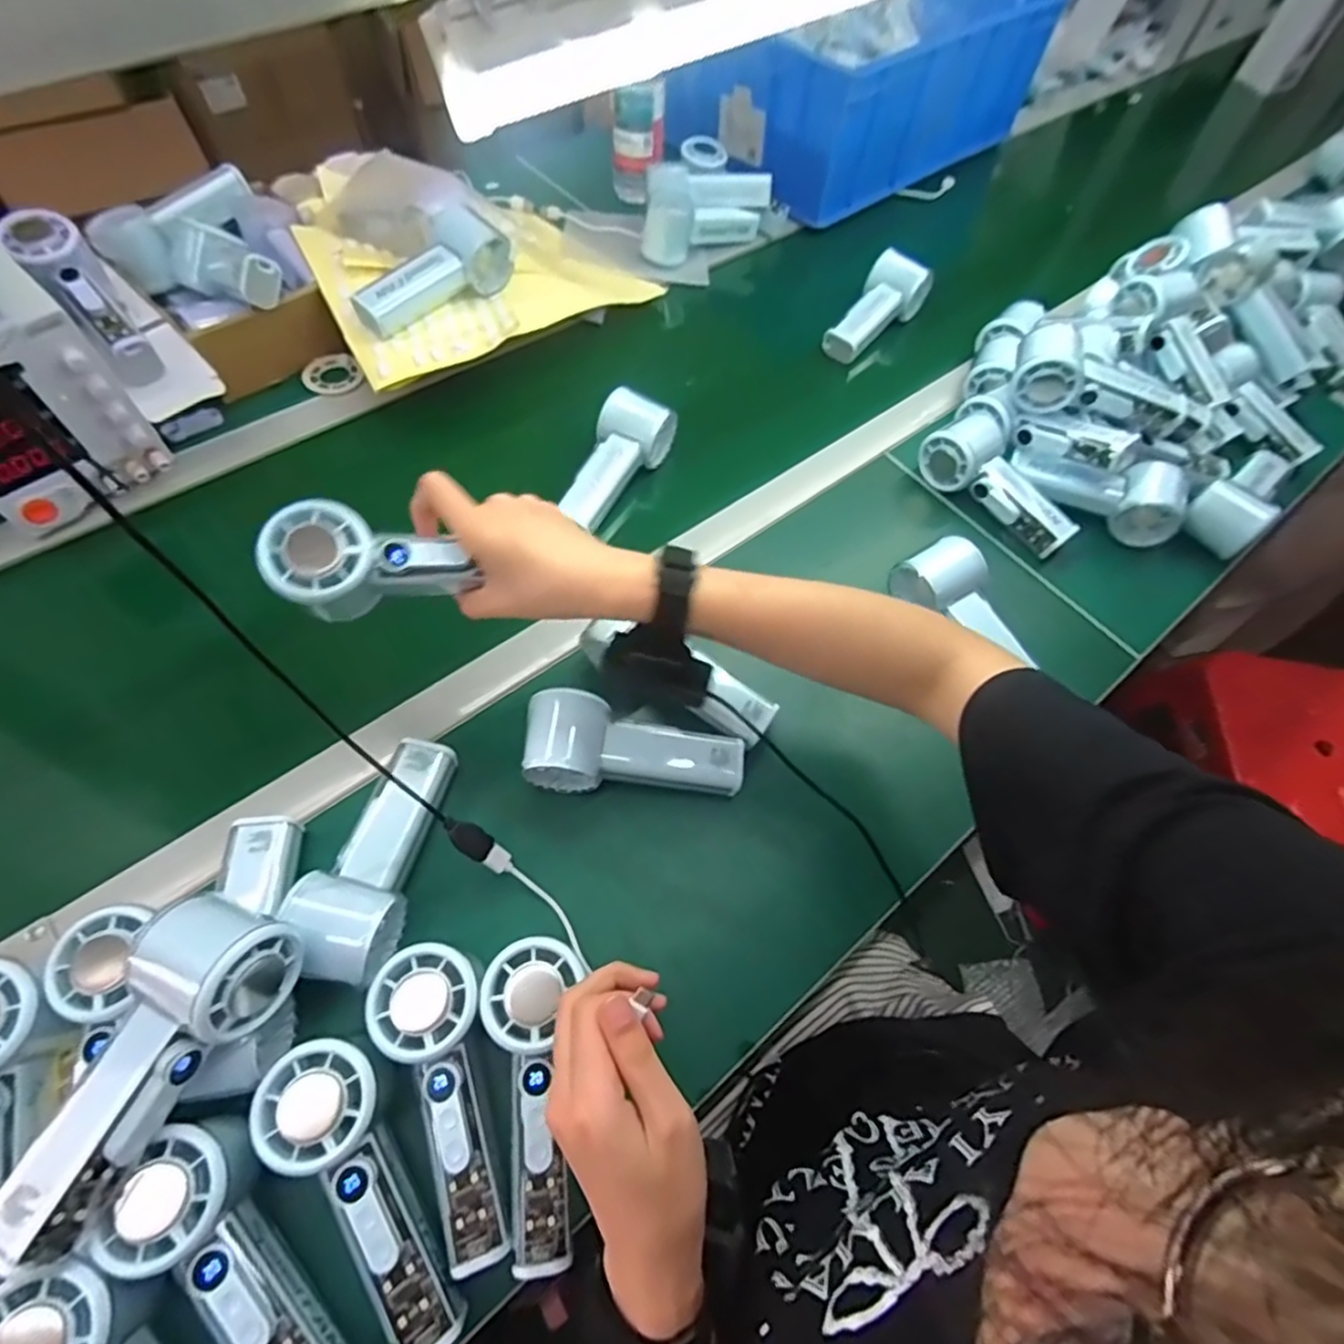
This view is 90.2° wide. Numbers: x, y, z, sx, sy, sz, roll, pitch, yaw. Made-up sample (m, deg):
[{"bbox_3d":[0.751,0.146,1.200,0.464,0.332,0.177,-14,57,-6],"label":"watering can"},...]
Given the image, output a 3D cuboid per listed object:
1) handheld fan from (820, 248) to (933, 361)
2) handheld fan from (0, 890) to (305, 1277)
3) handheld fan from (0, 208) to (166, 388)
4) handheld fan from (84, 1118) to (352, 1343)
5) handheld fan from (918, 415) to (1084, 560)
[{"bbox_3d":[0.219,-0.398,0.737,0.060,0.053,0.133,42,79,18],"label":"handheld fan"},{"bbox_3d":[-0.246,0.186,0.317,0.063,0.051,0.148,18,61,6],"label":"handheld fan"},{"bbox_3d":[-0.485,-0.307,0.556,0.054,0.059,0.161,-36,91,-21],"label":"handheld fan"},{"bbox_3d":[-0.204,0.284,0.318,0.061,0.034,0.143,-38,84,-22],"label":"handheld fan"},{"bbox_3d":[0.298,-0.170,0.616,0.151,0.057,0.050,44,66,5],"label":"handheld fan"}]

